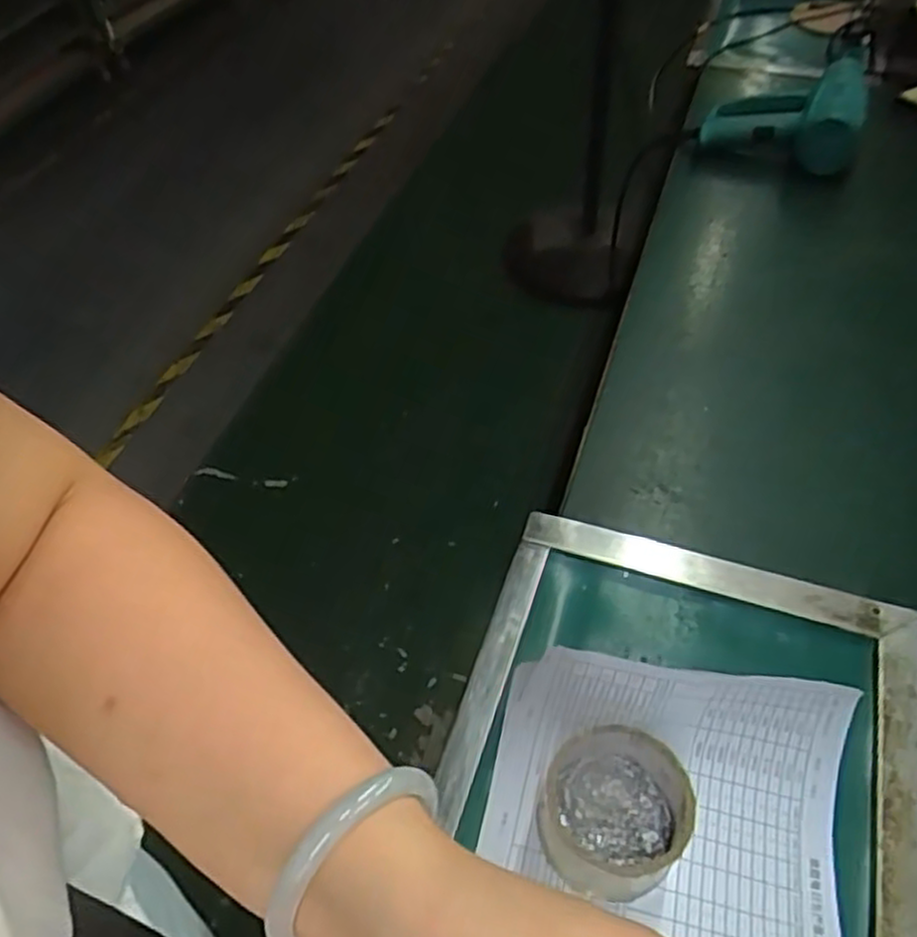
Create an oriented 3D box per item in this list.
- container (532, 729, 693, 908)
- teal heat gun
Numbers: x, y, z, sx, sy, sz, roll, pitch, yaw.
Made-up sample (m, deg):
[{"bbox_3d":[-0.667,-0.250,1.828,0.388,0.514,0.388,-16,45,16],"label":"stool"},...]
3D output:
[{"bbox_3d":[0.094,0.203,0.447,0.080,0.059,0.082,-2,51,2],"label":"container"},{"bbox_3d":[0.421,-0.468,0.972,0.181,0.083,0.207,15,53,15],"label":"teal heat gun"}]

